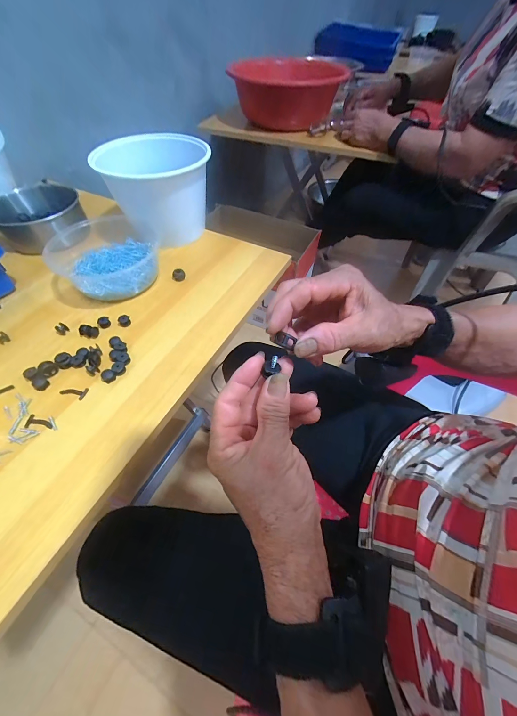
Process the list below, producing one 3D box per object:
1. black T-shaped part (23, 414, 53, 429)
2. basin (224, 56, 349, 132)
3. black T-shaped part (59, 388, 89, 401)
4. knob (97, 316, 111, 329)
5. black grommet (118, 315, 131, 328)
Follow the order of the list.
[{"bbox_3d":[-0.218,0.066,0.268,0.028,0.004,0.013,20,58,13],"label":"black T-shaped part"},{"bbox_3d":[0.070,-0.762,0.807,0.298,0.146,0.298,0,55,0],"label":"basin"},{"bbox_3d":[-0.197,0.035,0.290,0.027,0.004,0.014,16,57,10],"label":"black T-shaped part"},{"bbox_3d":[-0.195,-0.045,0.344,0.014,0.009,0.012,-31,61,-20],"label":"knob"},{"bbox_3d":[-0.171,-0.047,0.347,0.015,0.010,0.015,0,55,0],"label":"black grommet"}]

